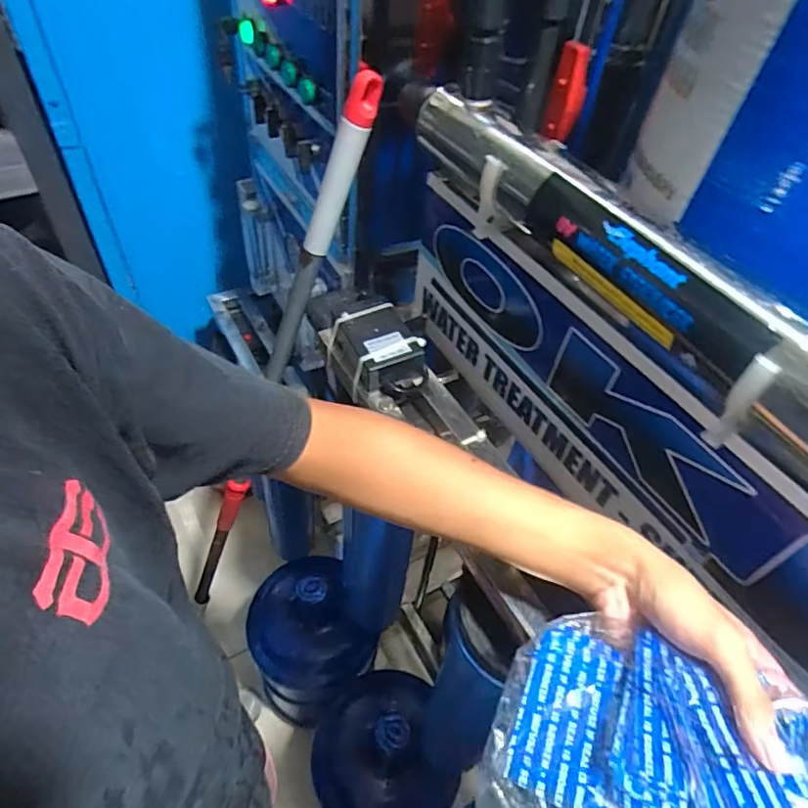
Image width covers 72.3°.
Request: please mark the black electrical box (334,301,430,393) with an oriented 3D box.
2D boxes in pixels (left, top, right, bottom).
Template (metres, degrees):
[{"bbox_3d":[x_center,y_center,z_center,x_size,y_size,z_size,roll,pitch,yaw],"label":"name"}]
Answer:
[{"bbox_3d":[-0.026,-0.056,0.561,0.070,0.049,0.108,-23,55,-24],"label":"black electrical box"}]

